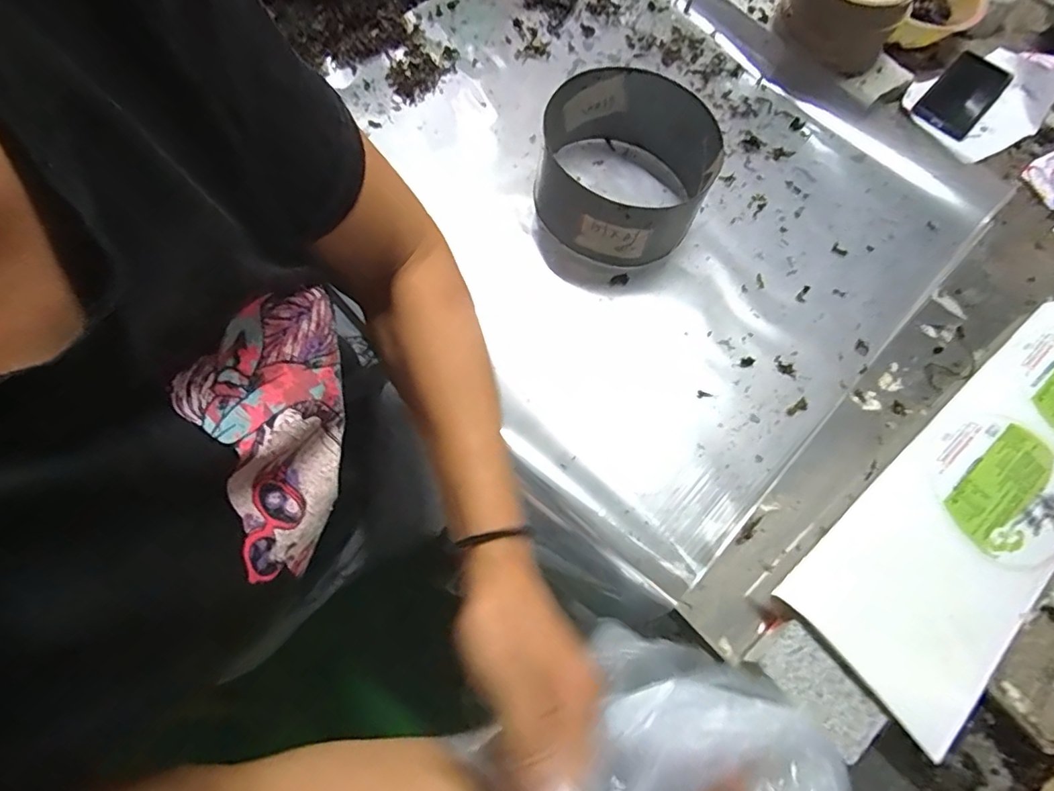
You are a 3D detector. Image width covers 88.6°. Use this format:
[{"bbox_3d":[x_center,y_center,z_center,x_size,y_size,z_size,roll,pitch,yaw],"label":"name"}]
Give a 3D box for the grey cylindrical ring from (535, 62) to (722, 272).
[{"bbox_3d":[0.107,-0.253,0.604,0.185,0.101,0.192,1,69,-3],"label":"grey cylindrical ring"}]

